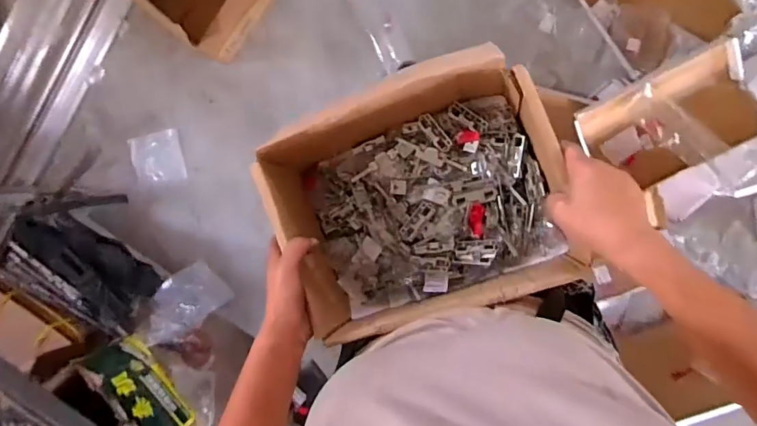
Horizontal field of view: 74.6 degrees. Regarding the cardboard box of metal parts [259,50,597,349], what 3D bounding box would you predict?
[{"bbox_3d":[0.042,-0.015,0.585,0.302,0.144,0.242,-19,92,8],"label":"cardboard box of metal parts"}]

